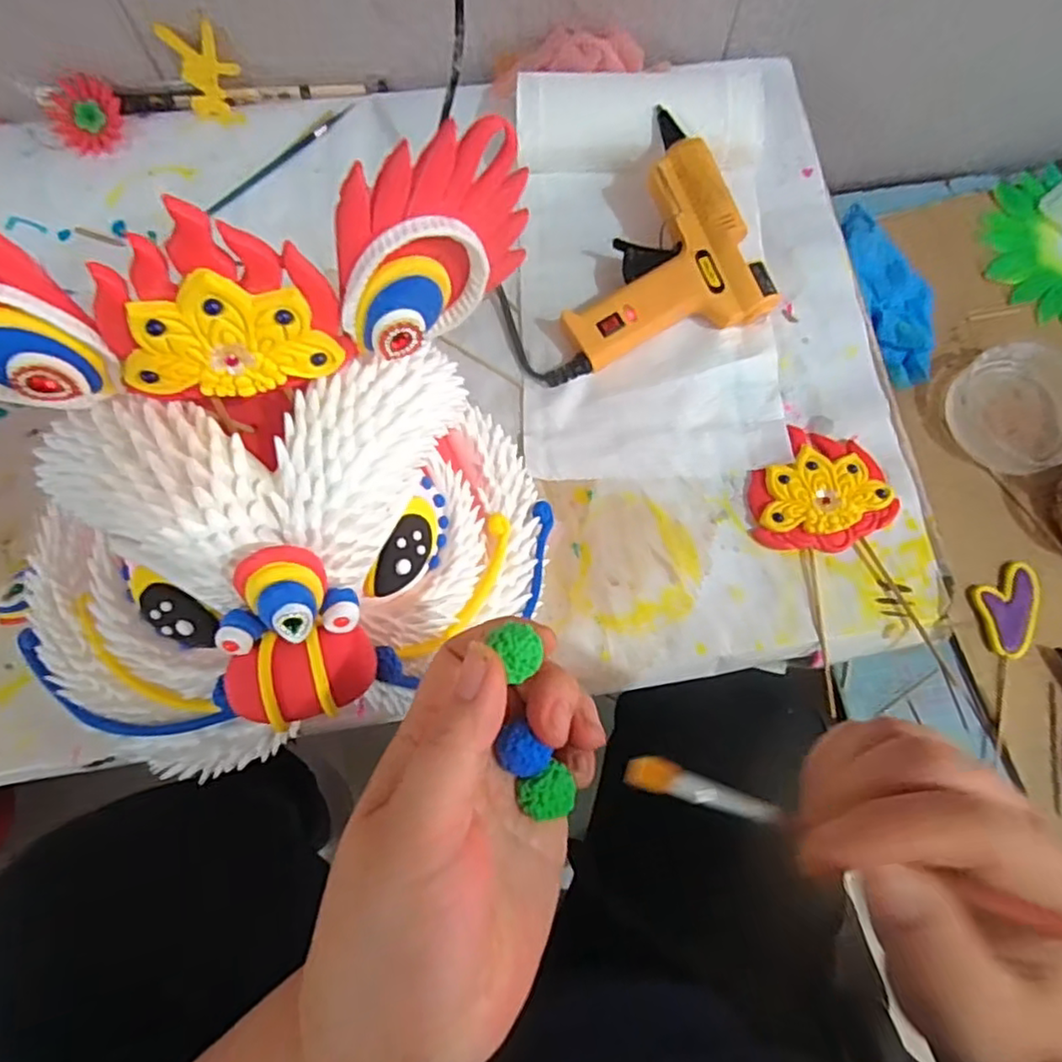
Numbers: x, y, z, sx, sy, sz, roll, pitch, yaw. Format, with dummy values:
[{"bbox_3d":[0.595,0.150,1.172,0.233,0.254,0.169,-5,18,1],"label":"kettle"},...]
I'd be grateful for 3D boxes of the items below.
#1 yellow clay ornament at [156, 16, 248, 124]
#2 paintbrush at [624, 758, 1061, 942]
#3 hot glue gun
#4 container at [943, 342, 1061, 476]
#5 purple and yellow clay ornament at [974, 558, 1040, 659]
[{"bbox_3d":[-0.216,-0.306,0.447,0.040,0.058,0.012,-6,53,-1],"label":"yellow clay ornament"},{"bbox_3d":[0.124,0.099,0.173,0.206,0.005,0.009,16,74,19],"label":"paintbrush"},{"bbox_3d":[0.062,-0.179,0.411,0.137,0.041,0.144,-16,75,-5],"label":"hot glue gun"},{"bbox_3d":[0.406,-0.103,0.548,0.112,0.034,0.100,-29,77,-8],"label":"container"},{"bbox_3d":[0.370,0.060,0.512,0.052,0.007,0.063,-15,75,-5],"label":"purple and yellow clay ornament"}]

